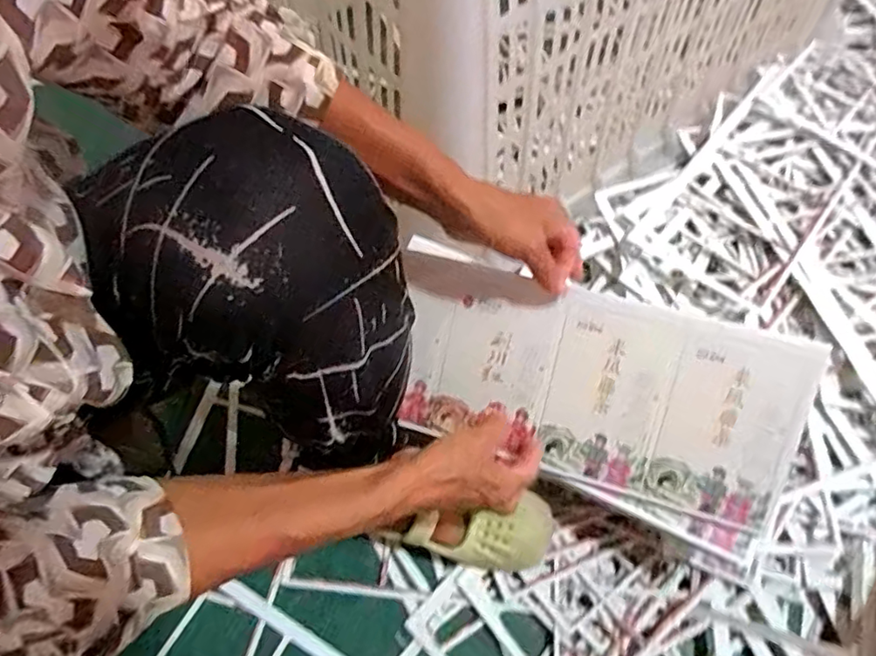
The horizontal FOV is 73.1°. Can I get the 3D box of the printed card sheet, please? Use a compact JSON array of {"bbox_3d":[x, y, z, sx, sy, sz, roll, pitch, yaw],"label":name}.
[{"bbox_3d":[0.117,0.060,0.496,0.329,0.008,0.185,17,103,14],"label":"printed card sheet"}]

